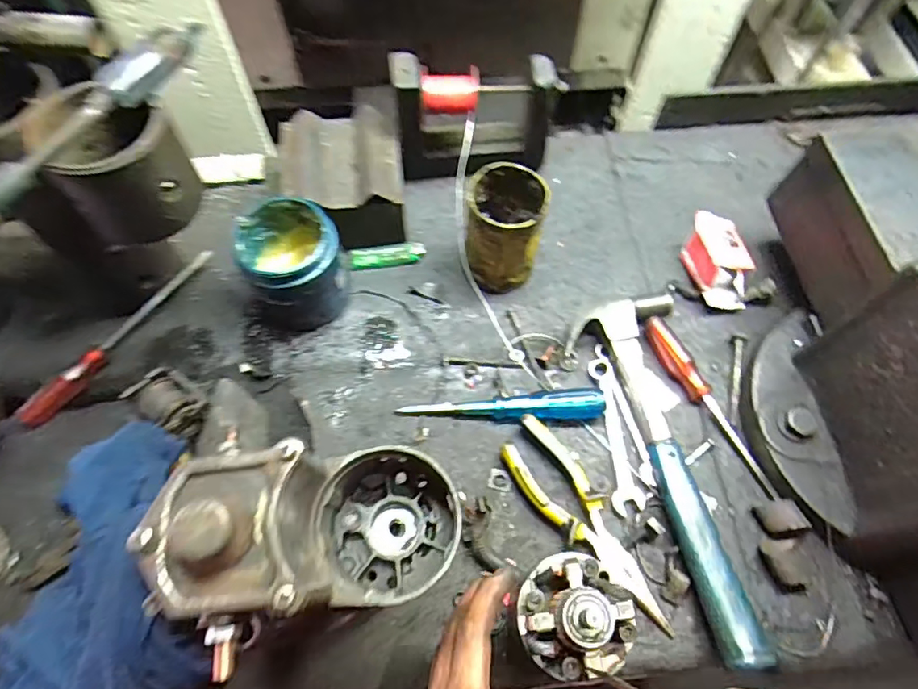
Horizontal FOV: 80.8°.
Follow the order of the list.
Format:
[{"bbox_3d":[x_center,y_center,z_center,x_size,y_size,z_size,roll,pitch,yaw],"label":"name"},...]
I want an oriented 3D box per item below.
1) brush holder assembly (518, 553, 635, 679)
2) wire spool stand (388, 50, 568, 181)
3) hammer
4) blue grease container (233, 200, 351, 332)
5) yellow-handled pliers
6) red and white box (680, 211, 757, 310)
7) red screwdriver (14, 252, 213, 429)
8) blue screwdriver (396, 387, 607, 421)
[{"bbox_3d":[0.071,0.162,0.327,0.065,0.048,0.066,0,64,0],"label":"brush holder assembly"},{"bbox_3d":[0.018,-0.239,0.587,0.171,0.153,0.061,-8,64,-4],"label":"wire spool stand"},{"bbox_3d":[0.175,0.101,0.477,0.104,0.033,0.319,-5,64,-2],"label":"hammer"},{"bbox_3d":[-0.162,-0.073,0.530,0.094,0.106,0.096,0,64,0],"label":"blue grease container"},{"bbox_3d":[0.111,0.151,0.471,0.053,0.030,0.194,-38,70,-17],"label":"yellow-handled pliers"},{"bbox_3d":[0.271,-0.087,0.567,0.049,0.044,0.100,-2,64,-1],"label":"red and white box"},{"bbox_3d":[-0.339,-0.010,0.543,0.021,0.021,0.232,33,68,15],"label":"red screwdriver"},{"bbox_3d":[0.041,0.059,0.509,0.188,0.025,0.026,-2,64,-1],"label":"blue screwdriver"}]

